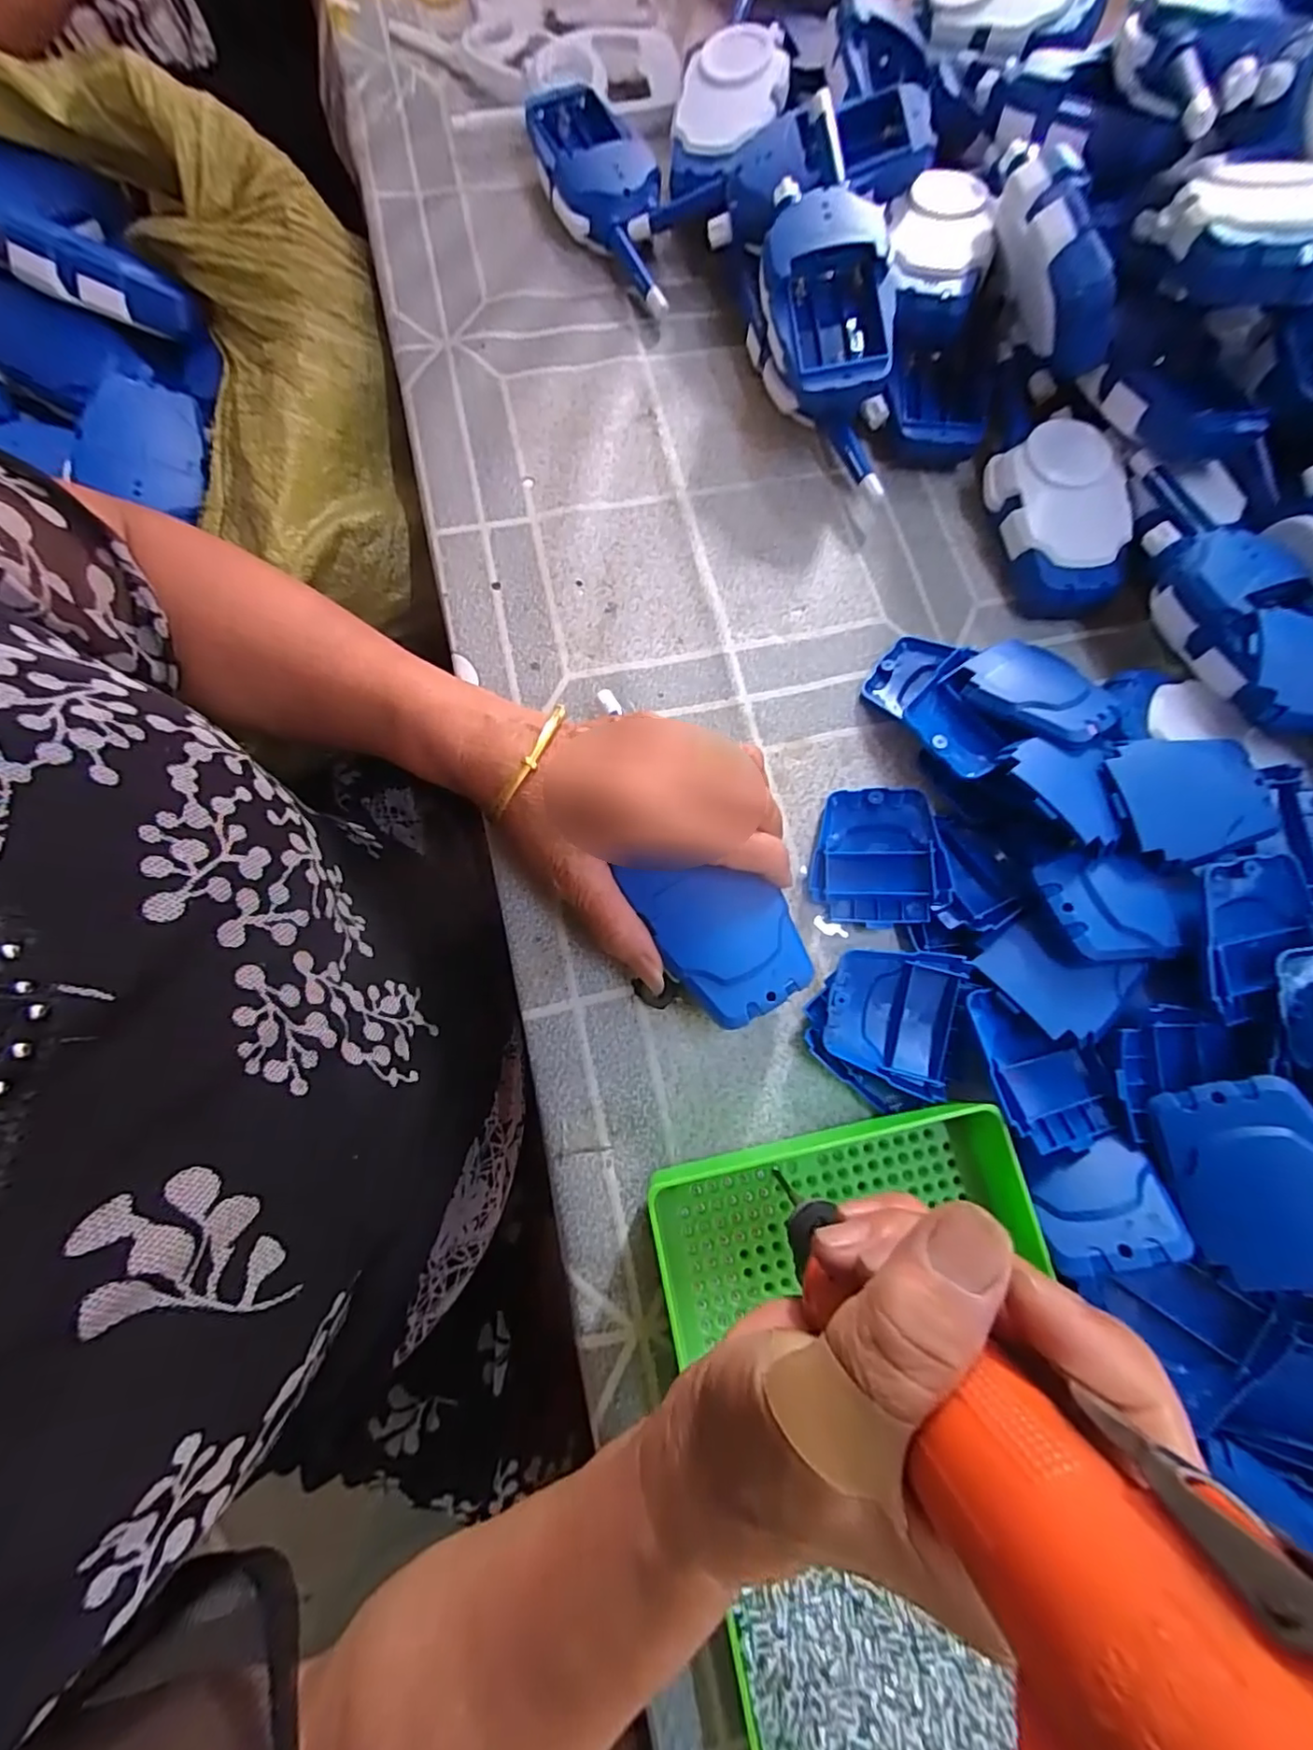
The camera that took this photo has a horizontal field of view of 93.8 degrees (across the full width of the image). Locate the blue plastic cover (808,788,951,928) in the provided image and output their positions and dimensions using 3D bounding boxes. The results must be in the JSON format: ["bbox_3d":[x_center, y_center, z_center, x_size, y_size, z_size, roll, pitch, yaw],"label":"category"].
[{"bbox_3d":[0.105,-0.009,0.293,0.057,0.018,0.064,5,76,0],"label":"blue plastic cover"}]

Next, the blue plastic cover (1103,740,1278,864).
[{"bbox_3d":[0.225,-0.032,0.262,0.058,0.014,0.054,-3,75,-3],"label":"blue plastic cover"}]

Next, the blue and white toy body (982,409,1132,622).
[{"bbox_3d":[0.216,-0.190,0.334,0.053,0.040,0.096,-14,77,-5],"label":"blue and white toy body"}]

